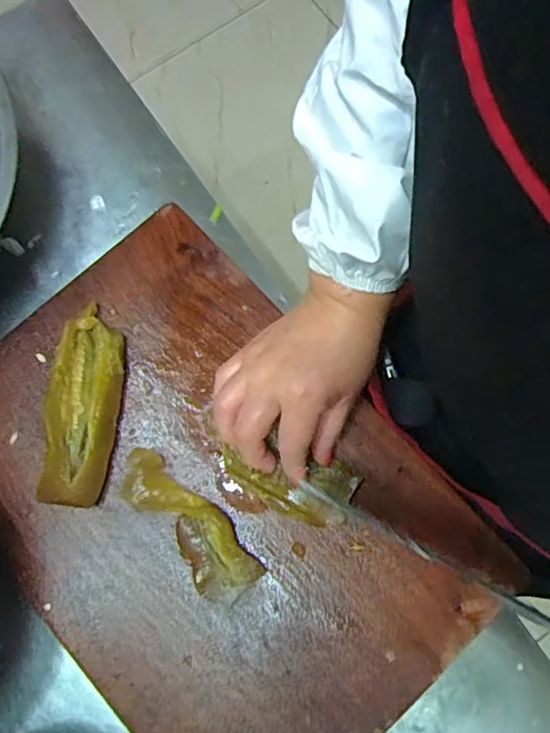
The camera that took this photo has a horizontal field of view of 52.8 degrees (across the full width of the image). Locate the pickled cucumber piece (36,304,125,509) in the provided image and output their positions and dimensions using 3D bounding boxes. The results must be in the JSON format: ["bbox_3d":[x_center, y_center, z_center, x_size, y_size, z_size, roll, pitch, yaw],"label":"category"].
[{"bbox_3d":[-0.140,0.028,0.409,0.047,0.018,0.144,4,77,2],"label":"pickled cucumber piece"}]

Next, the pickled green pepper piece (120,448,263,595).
[{"bbox_3d":[-0.064,0.111,0.399,0.046,0.010,0.122,-41,80,-8],"label":"pickled green pepper piece"}]

